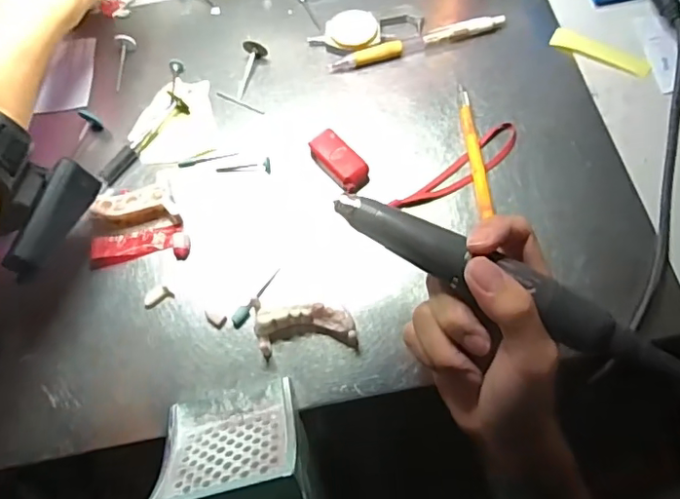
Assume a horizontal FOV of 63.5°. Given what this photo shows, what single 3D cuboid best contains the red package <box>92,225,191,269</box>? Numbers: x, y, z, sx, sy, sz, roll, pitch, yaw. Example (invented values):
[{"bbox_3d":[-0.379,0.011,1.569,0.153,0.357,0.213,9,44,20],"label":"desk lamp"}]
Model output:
[{"bbox_3d":[-0.134,-0.003,0.369,0.065,0.011,0.026,-9,67,-1],"label":"red package"}]

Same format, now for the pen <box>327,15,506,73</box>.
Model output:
[{"bbox_3d":[0.061,-0.164,0.433,0.141,0.012,0.016,-16,67,-4],"label":"pen"}]

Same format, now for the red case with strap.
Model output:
[{"bbox_3d":[0.054,-0.059,0.380,0.144,0.018,0.055,-5,67,0],"label":"red case with strap"}]

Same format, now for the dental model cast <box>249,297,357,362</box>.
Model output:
[{"bbox_3d":[-0.023,0.050,0.339,0.066,0.020,0.031,5,67,5],"label":"dental model cast"}]

